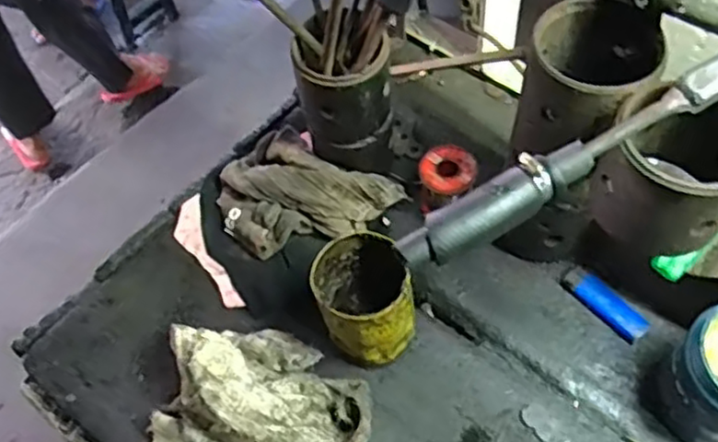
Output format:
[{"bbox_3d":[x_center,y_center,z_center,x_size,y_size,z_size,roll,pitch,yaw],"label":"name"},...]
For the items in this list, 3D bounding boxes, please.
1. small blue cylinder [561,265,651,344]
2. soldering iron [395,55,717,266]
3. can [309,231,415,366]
[{"bbox_3d":[0.213,0.070,0.600,0.025,0.009,0.079,-37,62,-18],"label":"small blue cylinder"},{"bbox_3d":[0.145,-0.048,0.409,0.271,0.029,0.024,-27,59,-12],"label":"soldering iron"},{"bbox_3d":[0.005,0.065,0.568,0.076,0.099,0.076,-21,58,-9],"label":"can"}]

